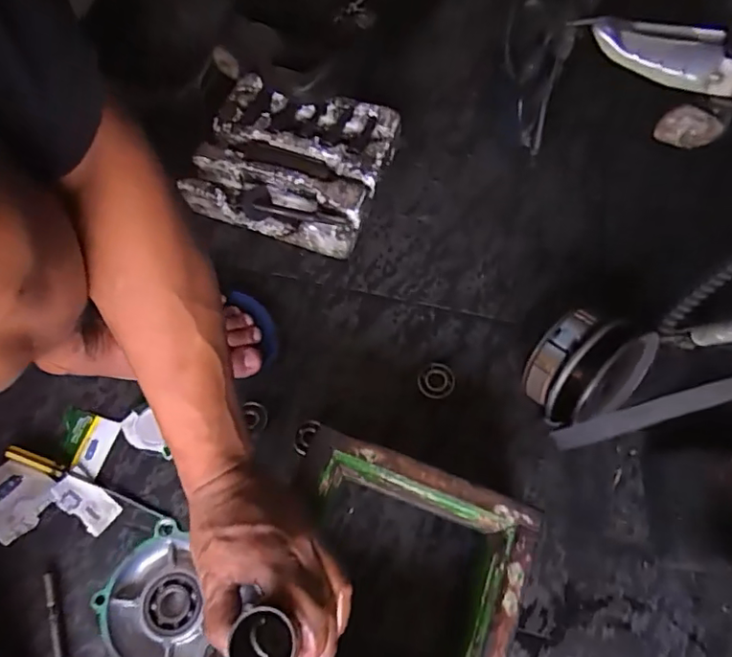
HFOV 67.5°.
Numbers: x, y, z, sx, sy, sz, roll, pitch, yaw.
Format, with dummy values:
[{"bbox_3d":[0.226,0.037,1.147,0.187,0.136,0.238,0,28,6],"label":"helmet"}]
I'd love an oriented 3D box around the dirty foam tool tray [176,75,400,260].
[{"bbox_3d":[-0.088,-0.200,0.670,0.219,0.057,0.191,16,69,9],"label":"dirty foam tool tray"}]

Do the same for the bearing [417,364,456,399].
[{"bbox_3d":[0.074,0.055,0.576,0.037,0.009,0.037,-1,67,2],"label":"bearing"}]

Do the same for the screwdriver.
[{"bbox_3d":[-0.282,0.153,0.547,0.170,0.019,0.014,18,69,9],"label":"screwdriver"}]

